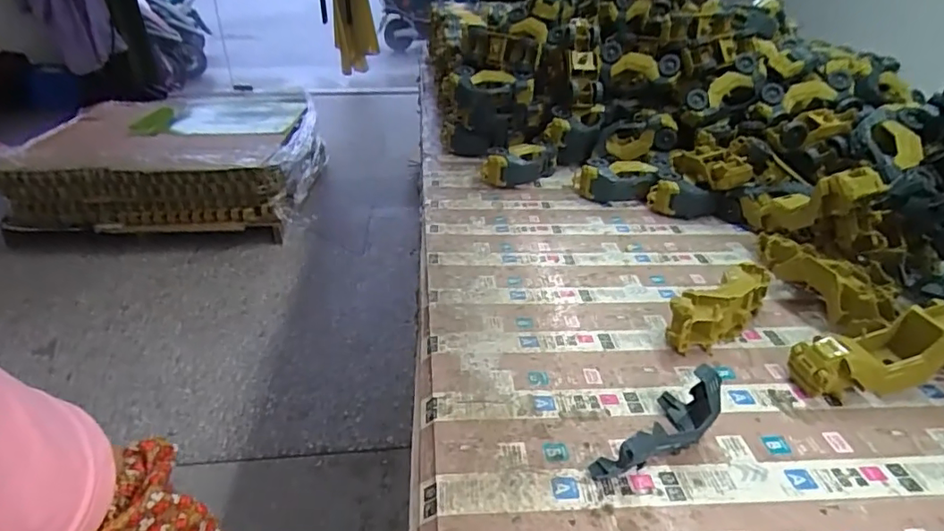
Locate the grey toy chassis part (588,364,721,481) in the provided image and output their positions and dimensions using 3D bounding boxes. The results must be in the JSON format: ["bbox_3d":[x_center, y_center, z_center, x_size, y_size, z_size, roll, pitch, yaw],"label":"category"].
[{"bbox_3d":[0.160,0.129,0.445,0.137,0.055,0.053,-25,38,-39],"label":"grey toy chassis part"}]

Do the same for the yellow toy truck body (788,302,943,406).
[{"bbox_3d":[0.388,0.084,0.515,0.153,0.054,0.058,-17,29,2],"label":"yellow toy truck body"}]

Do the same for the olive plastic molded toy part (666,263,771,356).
[{"bbox_3d":[0.275,0.048,0.597,0.173,0.059,0.043,-19,35,-33],"label":"olive plastic molded toy part"}]

